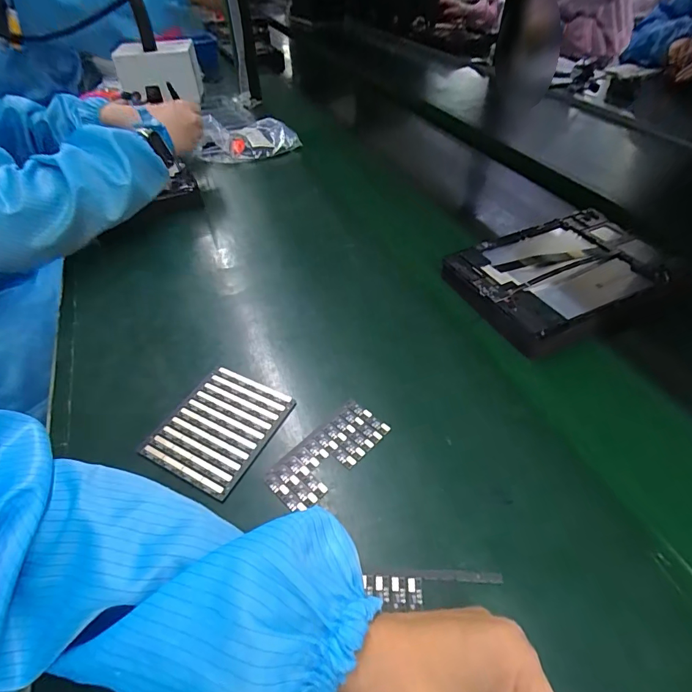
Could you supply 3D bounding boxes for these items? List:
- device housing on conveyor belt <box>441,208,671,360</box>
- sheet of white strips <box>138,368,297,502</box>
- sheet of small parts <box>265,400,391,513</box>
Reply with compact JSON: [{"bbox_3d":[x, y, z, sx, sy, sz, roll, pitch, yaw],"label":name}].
[{"bbox_3d":[0.249,-0.085,0.464,0.258,0.029,0.156,-21,50,-18],"label":"device housing on conveyor belt"},{"bbox_3d":[-0.104,0.067,0.342,0.087,0.006,0.099,21,50,19],"label":"sheet of white strips"},{"bbox_3d":[-0.014,0.085,0.322,0.097,0.004,0.043,-36,56,-29],"label":"sheet of small parts"}]

